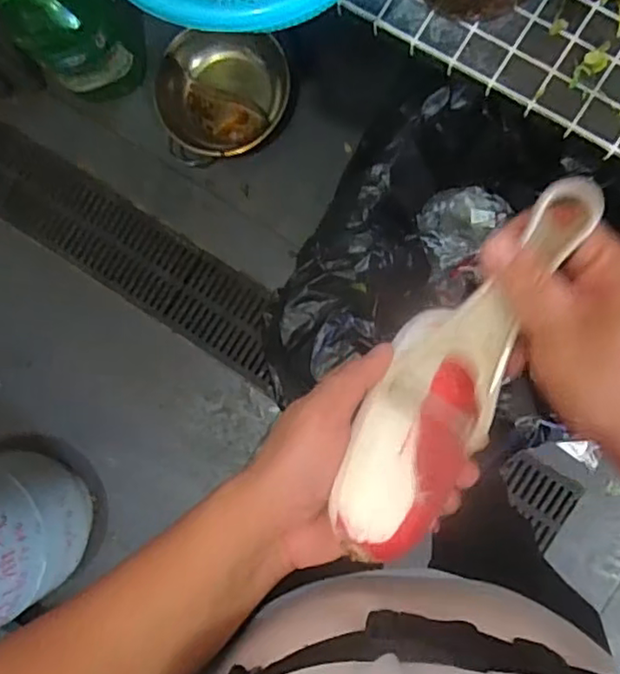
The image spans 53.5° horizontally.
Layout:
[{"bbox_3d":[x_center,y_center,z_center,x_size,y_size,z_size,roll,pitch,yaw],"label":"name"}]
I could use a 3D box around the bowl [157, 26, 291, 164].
[{"bbox_3d":[-0.199,-0.563,1.406,0.302,0.076,0.268,-20,86,6],"label":"bowl"}]

